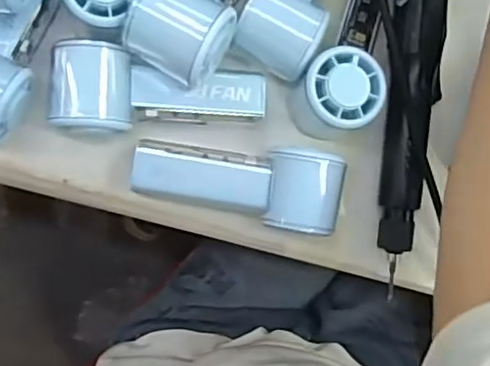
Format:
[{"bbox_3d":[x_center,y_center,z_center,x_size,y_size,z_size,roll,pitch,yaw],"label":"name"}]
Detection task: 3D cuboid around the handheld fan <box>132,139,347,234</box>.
[{"bbox_3d":[-0.006,0.000,0.460,0.149,0.042,0.058,9,87,-9],"label":"handheld fan"}]

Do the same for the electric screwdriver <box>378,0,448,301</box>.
[{"bbox_3d":[0.127,-0.057,0.486,0.054,0.040,0.237,4,88,-9],"label":"electric screwdriver"}]

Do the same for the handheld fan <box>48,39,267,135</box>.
[{"bbox_3d":[-0.061,-0.066,0.454,0.150,0.044,0.061,-1,89,-9],"label":"handheld fan"}]

